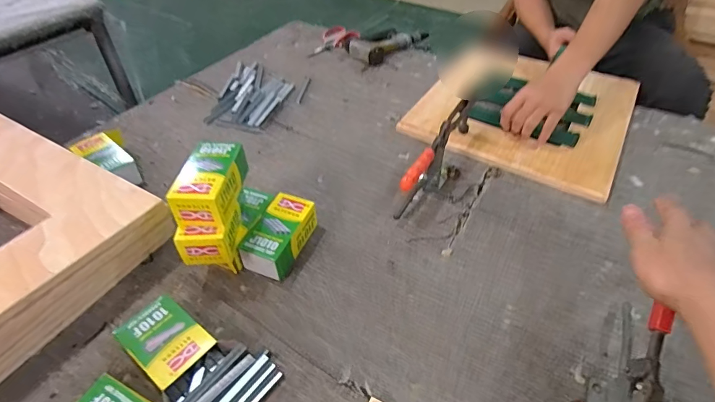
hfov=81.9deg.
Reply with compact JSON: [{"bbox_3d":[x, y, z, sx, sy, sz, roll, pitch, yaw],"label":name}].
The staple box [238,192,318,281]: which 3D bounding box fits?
[{"bbox_3d":[-0.117,0.054,0.621,0.067,0.053,0.128,14,48,14],"label":"staple box"}]

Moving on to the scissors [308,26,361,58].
[{"bbox_3d":[-0.074,-0.445,1.152,0.090,0.011,0.177,26,52,24],"label":"scissors"}]

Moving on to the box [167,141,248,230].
[{"bbox_3d":[-0.199,-0.026,0.559,0.072,0.049,0.121,3,45,4],"label":"box"}]

